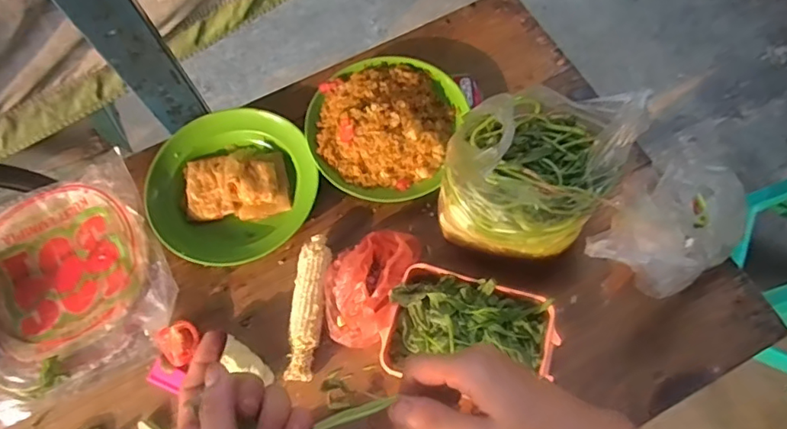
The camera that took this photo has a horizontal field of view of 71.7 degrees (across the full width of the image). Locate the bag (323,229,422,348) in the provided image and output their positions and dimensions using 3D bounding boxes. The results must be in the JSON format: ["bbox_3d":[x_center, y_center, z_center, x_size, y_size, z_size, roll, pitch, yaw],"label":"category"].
[{"bbox_3d":[-0.034,0.074,0.615,0.089,0.063,0.147,22,74,8],"label":"bag"}]

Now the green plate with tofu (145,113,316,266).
[{"bbox_3d":[-0.208,-0.040,0.699,0.210,0.036,0.201,-1,72,2],"label":"green plate with tofu"}]

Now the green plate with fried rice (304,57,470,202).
[{"bbox_3d":[-0.015,-0.124,0.715,0.192,0.047,0.210,-1,72,2],"label":"green plate with fried rice"}]

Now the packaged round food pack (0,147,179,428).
[{"bbox_3d":[-0.409,0.075,0.661,0.234,0.036,0.280,-28,74,-7],"label":"packaged round food pack"}]

